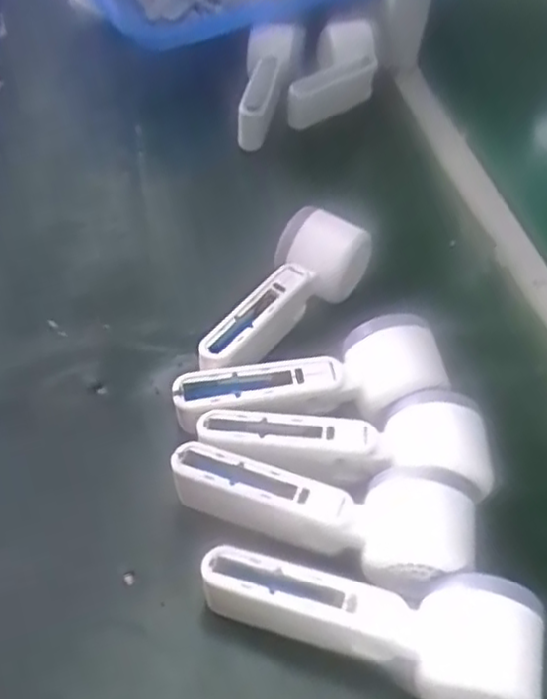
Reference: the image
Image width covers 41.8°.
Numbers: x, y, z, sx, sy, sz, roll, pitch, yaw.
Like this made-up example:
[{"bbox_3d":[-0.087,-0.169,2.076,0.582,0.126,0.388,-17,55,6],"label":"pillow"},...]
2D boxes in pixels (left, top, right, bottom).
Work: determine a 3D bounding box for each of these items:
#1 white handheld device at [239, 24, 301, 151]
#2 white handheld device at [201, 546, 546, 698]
[{"bbox_3d":[-0.012,-0.240,0.641,0.055,0.041,0.137,16,82,8],"label":"white handheld device"},{"bbox_3d":[0.047,0.131,0.354,0.160,0.057,0.054,18,50,9],"label":"white handheld device"}]

